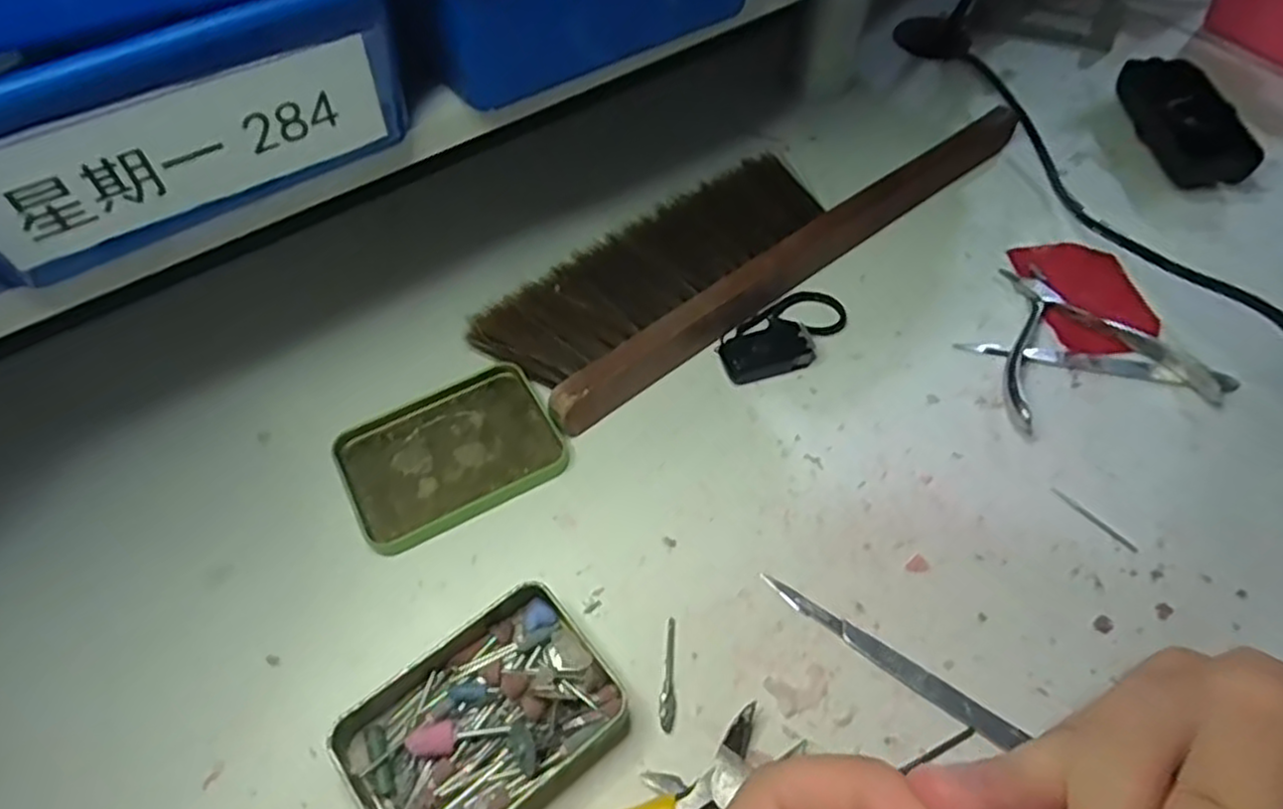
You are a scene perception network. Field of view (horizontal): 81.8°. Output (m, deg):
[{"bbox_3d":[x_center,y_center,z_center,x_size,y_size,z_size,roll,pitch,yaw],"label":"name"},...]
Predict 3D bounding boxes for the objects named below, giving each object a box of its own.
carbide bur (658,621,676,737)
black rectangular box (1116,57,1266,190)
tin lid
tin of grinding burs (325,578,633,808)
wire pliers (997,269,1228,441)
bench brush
[{"bbox_3d":[0.010,0.108,0.298,0.007,0.004,0.043,1,54,2],"label":"carbide bur"},{"bbox_3d":[0.354,-0.185,0.482,0.049,0.027,0.116,0,54,1],"label":"black rectangular box"},{"bbox_3d":[-0.092,0.022,0.358,0.098,0.007,0.075,-26,58,-17],"label":"tin lid"},{"bbox_3d":[-0.059,0.120,0.281,0.099,0.017,0.076,-35,61,-22],"label":"tin of grinding burs"},{"bbox_3d":[0.225,-0.037,0.387,0.107,0.015,0.102,-8,54,-5],"label":"wire pliers"},{"bbox_3d":[0.070,-0.102,0.430,0.337,0.029,0.092,-35,60,-21],"label":"bench brush"}]

